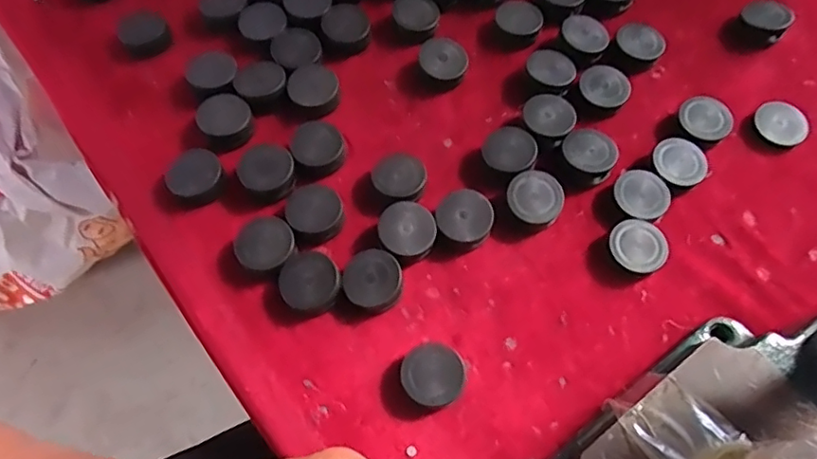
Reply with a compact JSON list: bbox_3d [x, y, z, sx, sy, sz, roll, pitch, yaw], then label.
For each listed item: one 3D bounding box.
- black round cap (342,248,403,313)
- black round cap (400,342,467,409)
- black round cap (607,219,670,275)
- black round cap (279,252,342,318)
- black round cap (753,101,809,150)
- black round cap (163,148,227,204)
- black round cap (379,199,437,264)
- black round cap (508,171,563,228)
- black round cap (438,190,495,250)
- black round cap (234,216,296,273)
[{"bbox_3d":[-0.020,0.029,0.316,0.032,0.019,0.033,0,67,0],"label":"black round cap"},{"bbox_3d":[0.013,0.077,0.295,0.032,0.020,0.031,0,67,0],"label":"black round cap"},{"bbox_3d":[0.132,0.011,0.326,0.033,0.014,0.032,0,67,0],"label":"black round cap"},{"bbox_3d":[-0.054,0.031,0.315,0.033,0.017,0.031,0,67,0],"label":"black round cap"},{"bbox_3d":[0.242,-0.068,0.365,0.031,0.009,0.032,0,67,0],"label":"black round cap"},{"bbox_3d":[-0.129,-0.032,0.341,0.032,0.016,0.030,0,67,0],"label":"black round cap"},{"bbox_3d":[-0.001,0.002,0.327,0.031,0.020,0.031,0,67,0],"label":"black round cap"},{"bbox_3d":[0.075,-0.017,0.335,0.035,0.019,0.031,-30,70,-12],"label":"black round cap"},{"bbox_3d":[0.033,-0.006,0.331,0.031,0.019,0.029,0,67,0],"label":"black round cap"},{"bbox_3d":[-0.082,0.009,0.323,0.034,0.014,0.032,0,67,0],"label":"black round cap"}]

